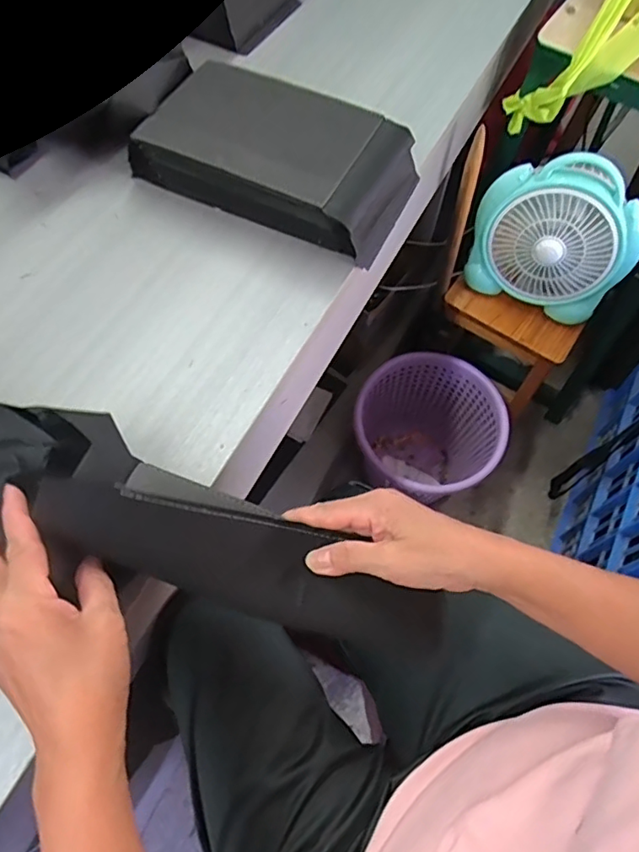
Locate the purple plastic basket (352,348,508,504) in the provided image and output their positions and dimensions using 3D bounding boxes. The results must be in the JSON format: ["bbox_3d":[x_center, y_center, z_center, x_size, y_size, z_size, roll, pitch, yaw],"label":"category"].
[{"bbox_3d":[0.204,0.047,1.142,0.263,0.302,0.274,1,63,-2],"label":"purple plastic basket"}]

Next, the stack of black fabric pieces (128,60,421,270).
[{"bbox_3d":[-0.044,-0.290,0.610,0.275,0.081,0.160,24,64,9],"label":"stack of black fabric pieces"}]

